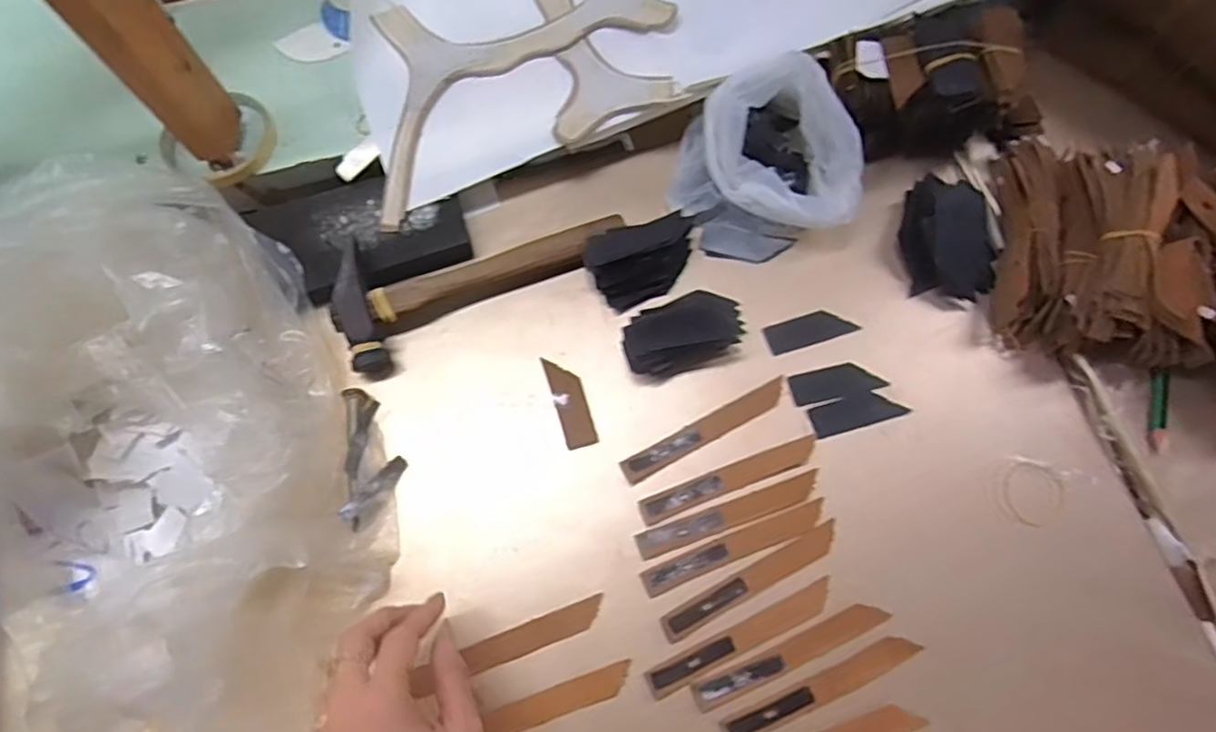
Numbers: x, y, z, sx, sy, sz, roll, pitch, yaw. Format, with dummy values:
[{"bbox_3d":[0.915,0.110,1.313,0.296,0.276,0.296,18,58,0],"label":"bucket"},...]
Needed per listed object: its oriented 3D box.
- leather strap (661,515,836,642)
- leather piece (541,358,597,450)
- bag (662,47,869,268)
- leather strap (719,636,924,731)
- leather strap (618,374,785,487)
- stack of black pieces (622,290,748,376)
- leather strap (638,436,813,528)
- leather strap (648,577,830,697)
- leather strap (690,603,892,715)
[{"bbox_3d":[0.092,0.135,0.417,0.126,0.004,0.017,-27,71,-8],"label":"leather strap"},{"bbox_3d":[-0.026,0.025,0.461,0.022,0.004,0.066,-18,70,-5],"label":"leather piece"},{"bbox_3d":[0.111,-0.146,0.478,0.123,0.075,0.125,-25,71,-7],"label":"bag"},{"bbox_3d":[0.128,0.193,0.395,0.126,0.005,0.016,-23,71,-7],"label":"leather strap"},{"bbox_3d":[0.067,0.043,0.451,0.125,0.004,0.018,-28,71,-8],"label":"leather strap"},{"bbox_3d":[0.054,-0.027,0.459,0.087,0.038,0.055,-23,71,-7],"label":"stack of black pieces"},{"bbox_3d":[0.081,0.075,0.438,0.123,0.004,0.017,-20,70,-6],"label":"leather strap"},{"bbox_3d":[0.082,0.166,0.404,0.125,0.004,0.017,-25,71,-7],"label":"leather strap"},{"bbox_3d":[0.110,0.174,0.399,0.125,0.004,0.017,-23,71,-7],"label":"leather strap"}]

